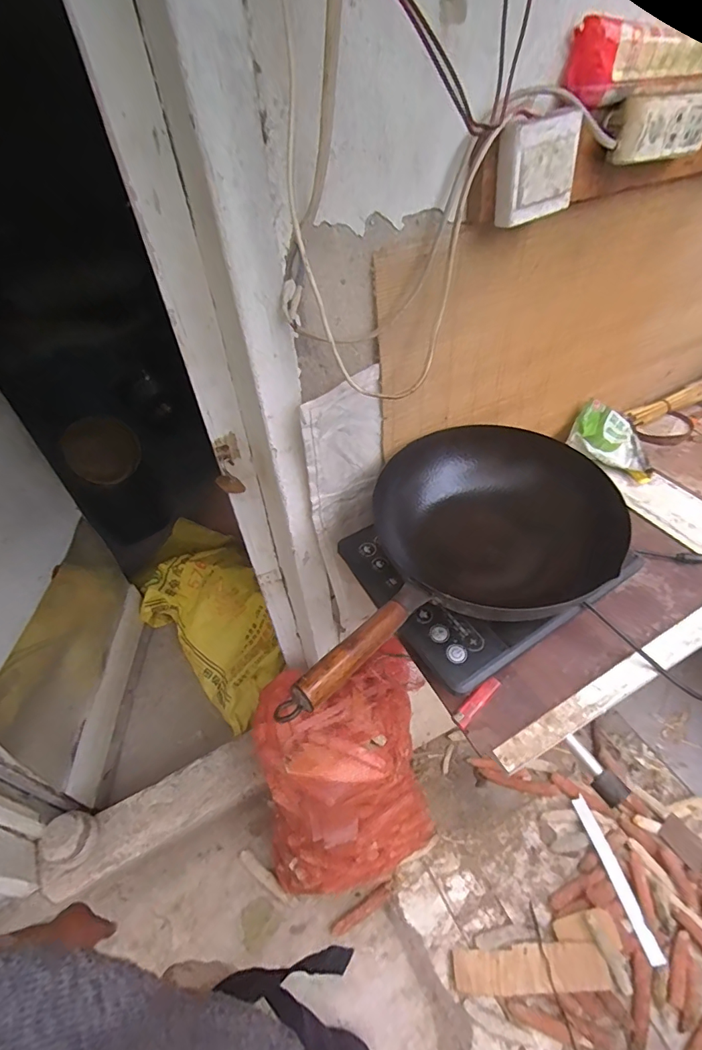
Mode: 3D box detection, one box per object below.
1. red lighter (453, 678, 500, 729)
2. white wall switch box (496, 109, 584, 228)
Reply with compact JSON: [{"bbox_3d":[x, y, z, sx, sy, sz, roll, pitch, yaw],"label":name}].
[{"bbox_3d":[0.155,0.216,0.558,0.076,0.013,0.017,-36,54,-26],"label":"red lighter"},{"bbox_3d":[0.200,-0.378,0.485,0.082,0.087,0.036,-29,51,-21],"label":"white wall switch box"}]

